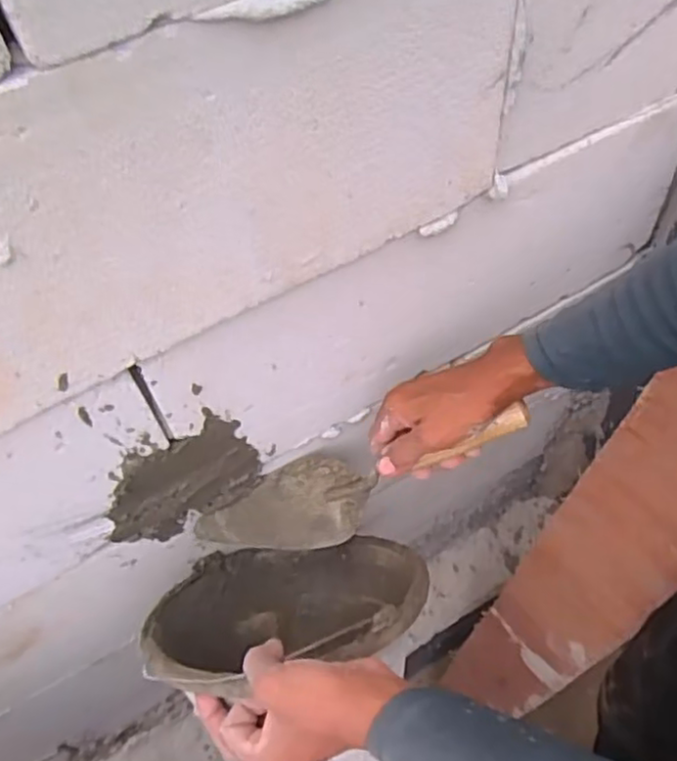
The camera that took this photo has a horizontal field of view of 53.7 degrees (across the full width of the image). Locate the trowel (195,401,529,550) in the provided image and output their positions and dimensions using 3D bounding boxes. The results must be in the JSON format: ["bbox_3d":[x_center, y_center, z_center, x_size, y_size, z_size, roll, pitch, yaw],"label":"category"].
[{"bbox_3d":[0.018,0.086,0.601,0.304,0.052,0.088,-21,48,12],"label":"trowel"}]

